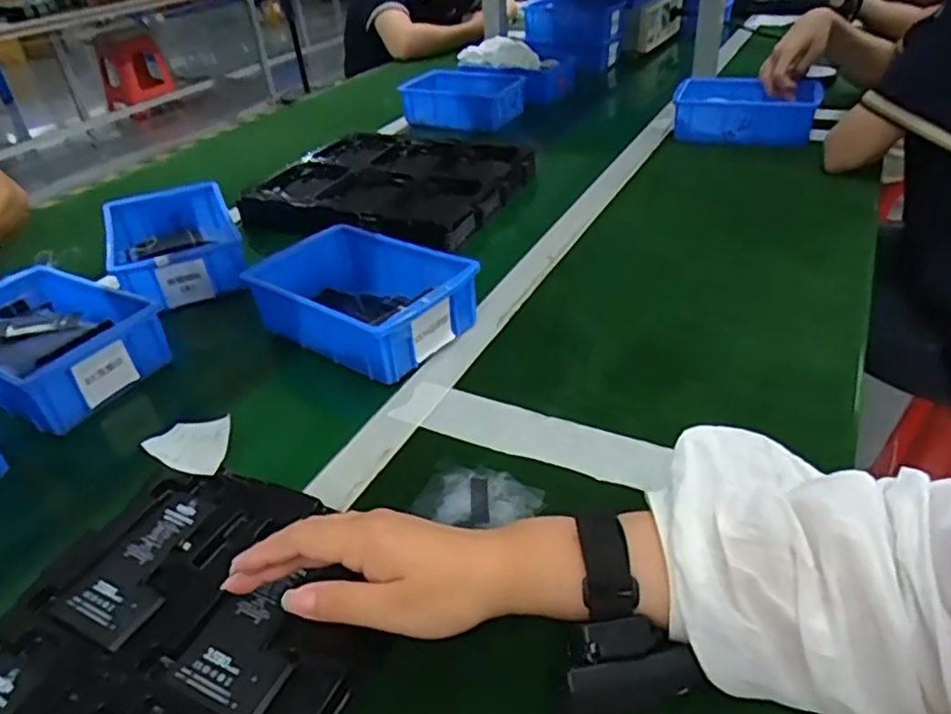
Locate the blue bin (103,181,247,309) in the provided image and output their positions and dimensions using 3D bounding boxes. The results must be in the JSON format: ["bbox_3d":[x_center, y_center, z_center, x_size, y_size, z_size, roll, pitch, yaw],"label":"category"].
[{"bbox_3d":[-0.343,-0.130,0.747,0.124,0.058,0.192,-19,37,-19],"label":"blue bin"}]

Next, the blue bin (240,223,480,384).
[{"bbox_3d":[-0.114,-0.061,0.613,0.210,0.059,0.127,23,42,32],"label":"blue bin"}]

